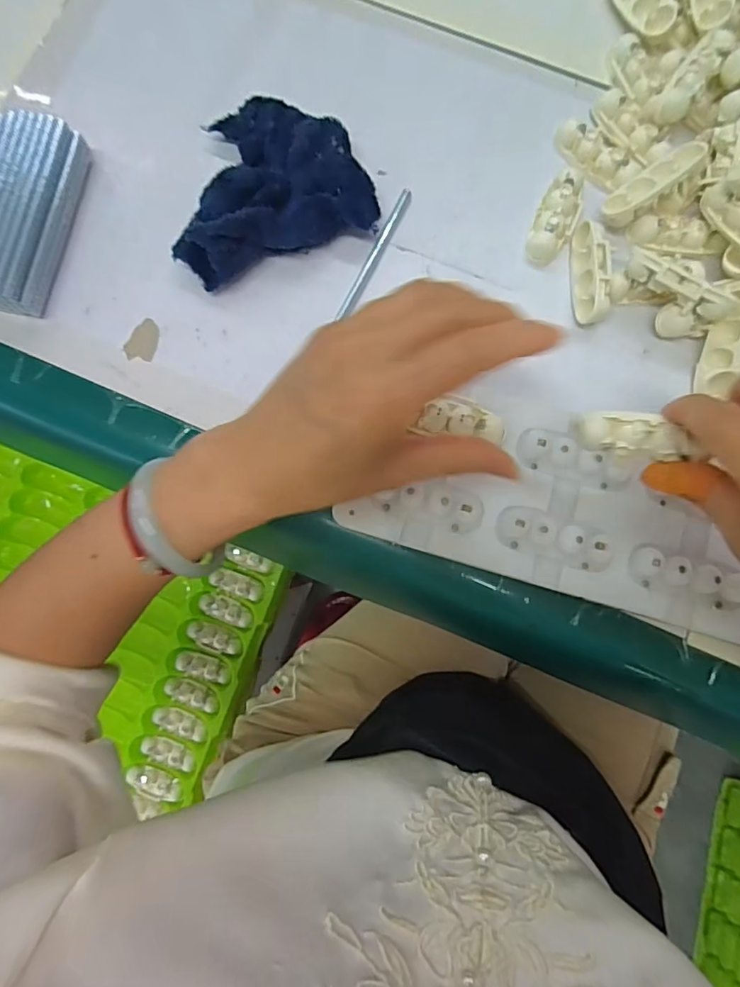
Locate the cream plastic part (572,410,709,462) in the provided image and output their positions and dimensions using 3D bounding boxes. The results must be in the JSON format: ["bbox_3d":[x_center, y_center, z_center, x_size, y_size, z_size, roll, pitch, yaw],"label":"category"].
[{"bbox_3d":[0.123,-0.029,0.246,0.051,0.011,0.018,14,82,18],"label":"cream plastic part"}]

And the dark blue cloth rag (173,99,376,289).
[{"bbox_3d":[-0.067,-0.193,0.319,0.123,0.033,0.108,-19,82,-2],"label":"dark blue cloth rag"}]

